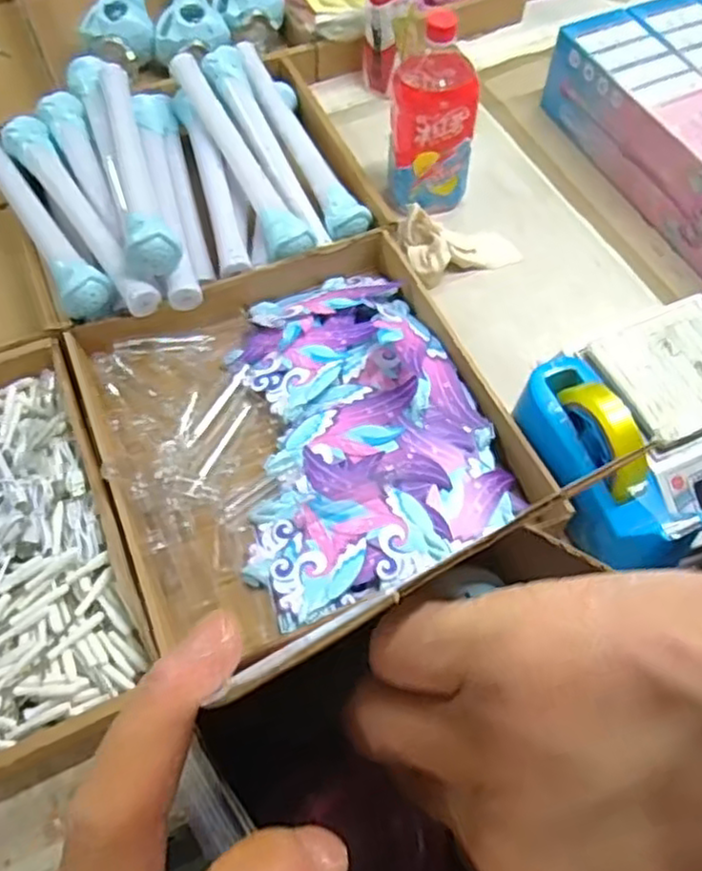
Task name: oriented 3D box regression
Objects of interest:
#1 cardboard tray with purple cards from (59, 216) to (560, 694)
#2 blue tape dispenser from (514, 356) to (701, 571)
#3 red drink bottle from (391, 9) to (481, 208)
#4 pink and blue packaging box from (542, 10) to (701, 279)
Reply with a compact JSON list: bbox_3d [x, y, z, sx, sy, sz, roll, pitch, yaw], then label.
[{"bbox_3d":[-0.049,-0.007,0.684,0.365,0.052,0.382,-21,63,-12],"label":"cardboard tray with purple cards"},{"bbox_3d":[0.221,0.022,0.612,0.071,0.105,0.195,-23,64,-13],"label":"blue tape dispenser"},{"bbox_3d":[0.093,-0.356,0.789,0.098,0.204,0.074,6,61,2],"label":"red drink bottle"},{"bbox_3d":[0.393,-0.339,0.835,0.108,0.112,0.421,-24,64,-14],"label":"pink and blue packaging box"}]

